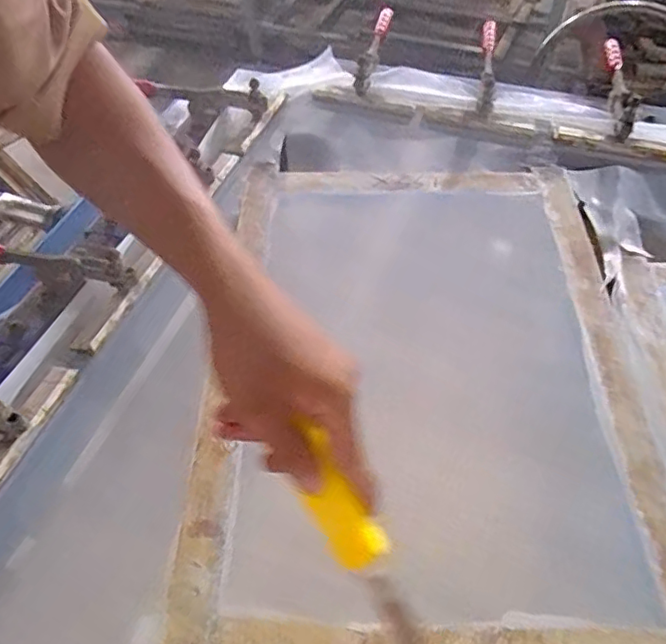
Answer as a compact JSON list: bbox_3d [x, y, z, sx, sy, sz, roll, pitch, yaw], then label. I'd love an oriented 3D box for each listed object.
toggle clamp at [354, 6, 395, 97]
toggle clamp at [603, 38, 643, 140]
[{"bbox_3d":[0.059,-0.394,0.828,0.020,0.040,0.194,9,51,10],"label":"toggle clamp"},{"bbox_3d":[0.374,-0.318,0.757,0.026,0.047,0.211,10,51,10],"label":"toggle clamp"}]

